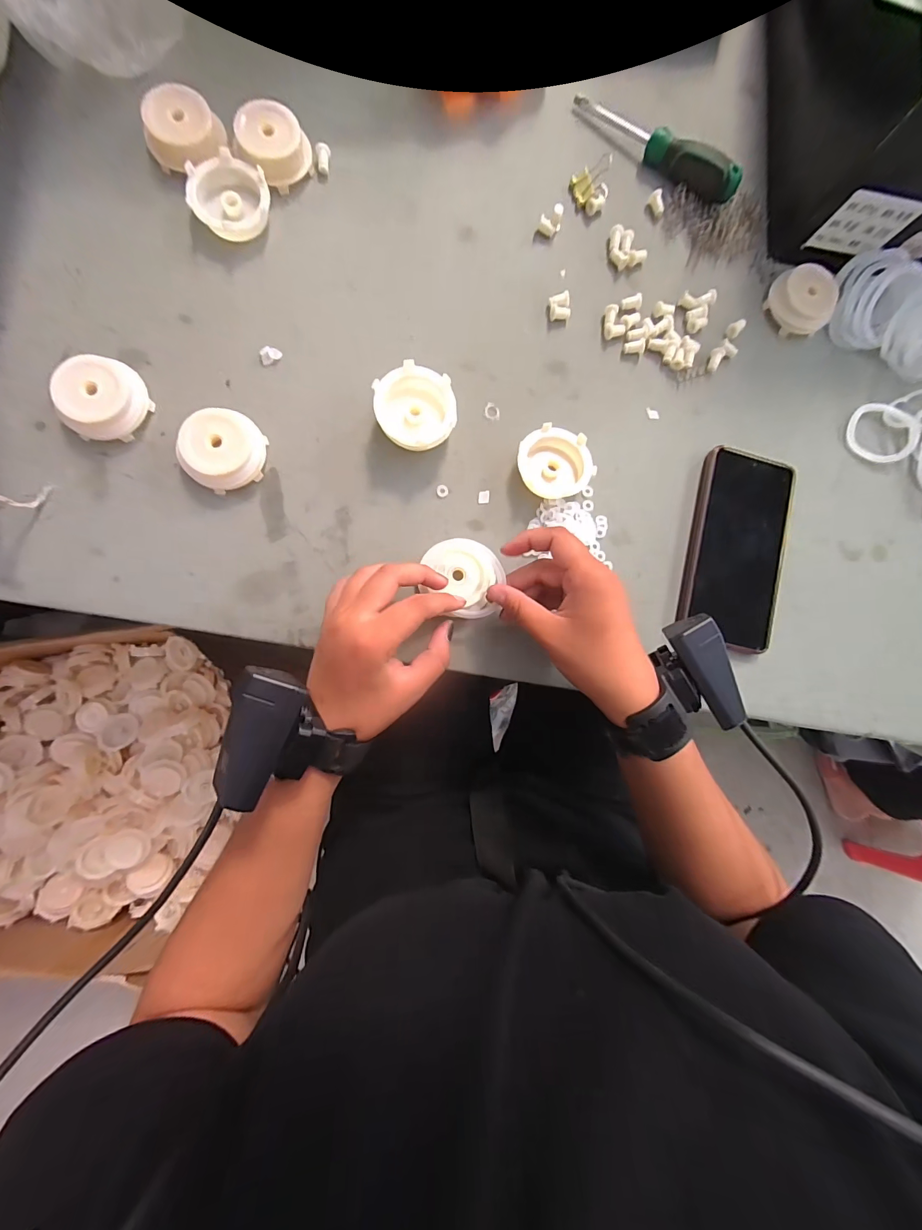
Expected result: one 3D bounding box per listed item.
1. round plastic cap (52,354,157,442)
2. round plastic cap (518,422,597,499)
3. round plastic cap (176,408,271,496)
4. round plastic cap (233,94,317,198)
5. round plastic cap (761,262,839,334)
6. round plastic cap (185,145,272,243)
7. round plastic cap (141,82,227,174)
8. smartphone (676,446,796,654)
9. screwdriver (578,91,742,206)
[{"bbox_3d":[-0.254,-0.152,0.286,0.047,0.023,0.058,35,83,-3],"label":"round plastic cap"},{"bbox_3d":[0.074,-0.121,0.324,0.059,0.022,0.055,0,86,-6],"label":"round plastic cap"},{"bbox_3d":[-0.174,-0.120,0.295,0.052,0.021,0.056,0,86,-6],"label":"round plastic cap"},{"bbox_3d":[-0.146,-0.364,0.312,0.048,0.026,0.048,0,86,-6],"label":"round plastic cap"},{"bbox_3d":[0.305,-0.281,0.360,0.056,0.019,0.051,3,114,1],"label":"round plastic cap"},{"bbox_3d":[-0.178,-0.322,0.312,0.057,0.020,0.057,0,86,-6],"label":"round plastic cap"},{"bbox_3d":[-0.209,-0.366,0.304,0.050,0.023,0.050,0,86,-6],"label":"round plastic cap"},{"bbox_3d":[0.237,-0.057,0.343,0.084,0.015,0.163,14,84,-5],"label":"smartphone"},{"bbox_3d":[0.172,-0.412,0.349,0.158,0.027,0.024,38,83,-3],"label":"screwdriver"}]

